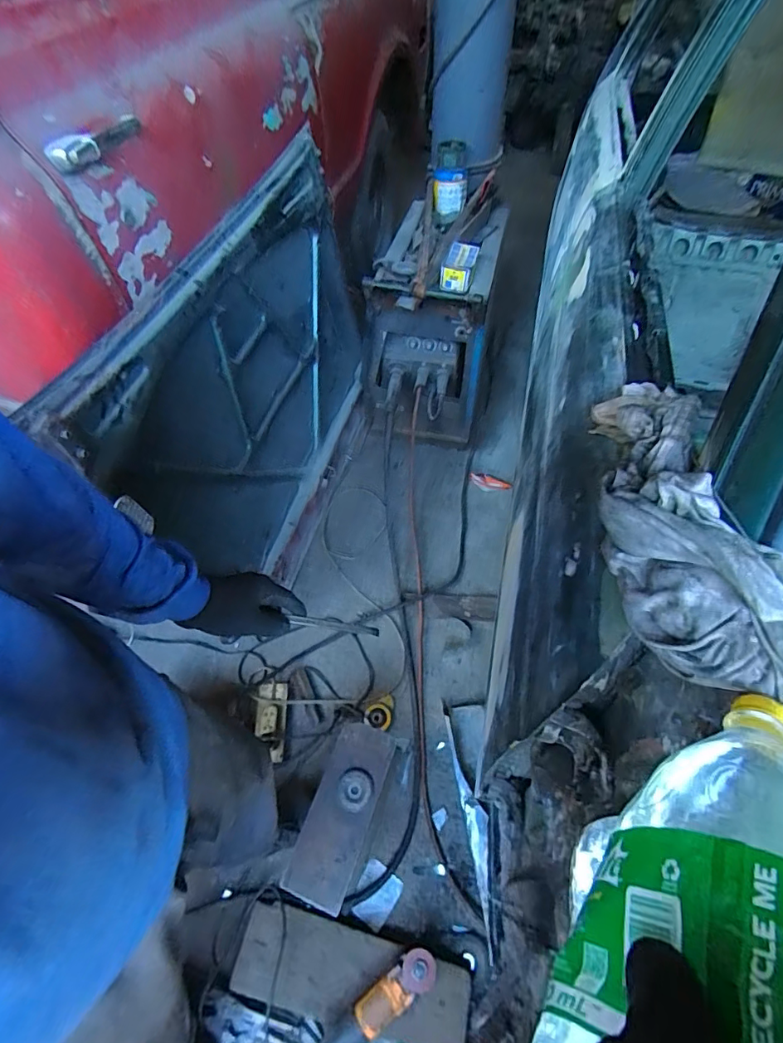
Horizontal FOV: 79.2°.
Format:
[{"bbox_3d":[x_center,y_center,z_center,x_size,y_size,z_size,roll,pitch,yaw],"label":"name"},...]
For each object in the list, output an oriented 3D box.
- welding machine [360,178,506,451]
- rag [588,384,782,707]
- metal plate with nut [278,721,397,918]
[{"bbox_3d":[0.145,-0.665,1.633,0.358,0.639,0.594,10,58,9],"label":"welding machine"},{"bbox_3d":[0.199,-0.006,0.333,0.086,0.079,0.270,-2,57,2],"label":"rag"},{"bbox_3d":[-0.100,0.585,0.968,0.126,0.030,0.320,16,59,13],"label":"metal plate with nut"}]

